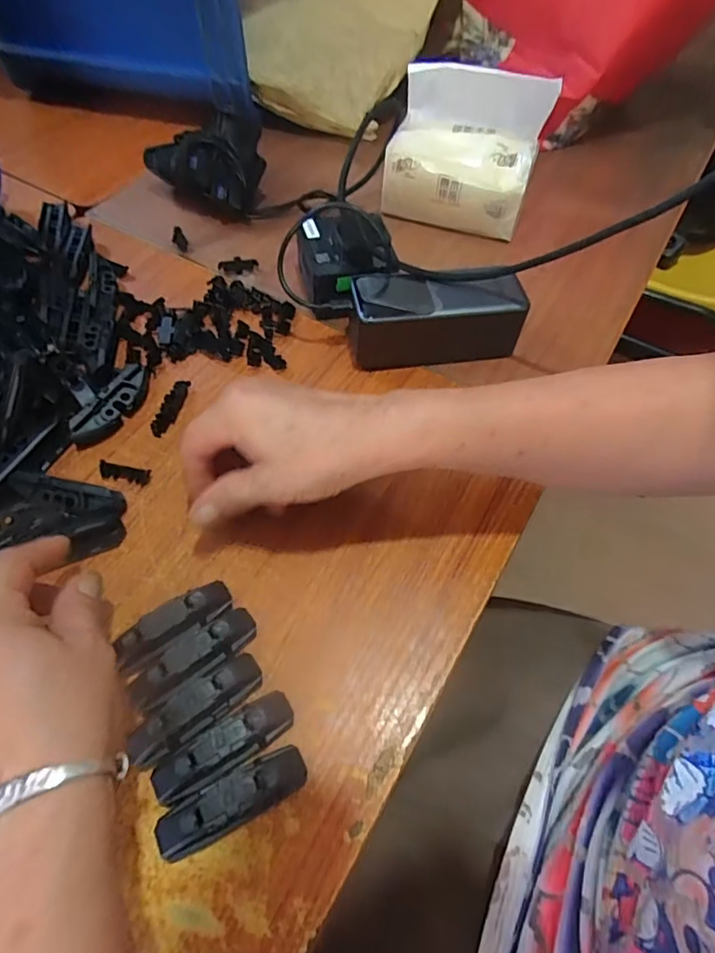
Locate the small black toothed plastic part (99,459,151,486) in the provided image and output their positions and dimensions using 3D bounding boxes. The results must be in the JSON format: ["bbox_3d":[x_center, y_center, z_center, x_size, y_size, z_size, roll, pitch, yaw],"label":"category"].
[{"bbox_3d":[-0.159,-0.003,0.362,0.036,0.005,0.012,12,58,7],"label":"small black toothed plastic part"}]

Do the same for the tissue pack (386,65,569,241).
[{"bbox_3d":[0.098,-0.304,0.498,0.138,0.129,0.057,13,58,8],"label":"tissue pack"}]

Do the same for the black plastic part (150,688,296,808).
[{"bbox_3d":[-0.067,0.136,0.267,0.073,0.019,0.020,-28,62,-17],"label":"black plastic part"}]

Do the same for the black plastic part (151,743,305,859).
[{"bbox_3d":[-0.060,0.156,0.254,0.072,0.021,0.021,-24,61,-15],"label":"black plastic part"}]

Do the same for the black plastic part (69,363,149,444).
[{"bbox_3d":[-0.174,-0.053,0.380,0.019,0.022,0.074,28,61,16],"label":"black plastic part"}]

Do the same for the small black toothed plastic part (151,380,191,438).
[{"bbox_3d":[-0.137,-0.052,0.390,0.011,0.010,0.049,14,58,8],"label":"small black toothed plastic part"}]

